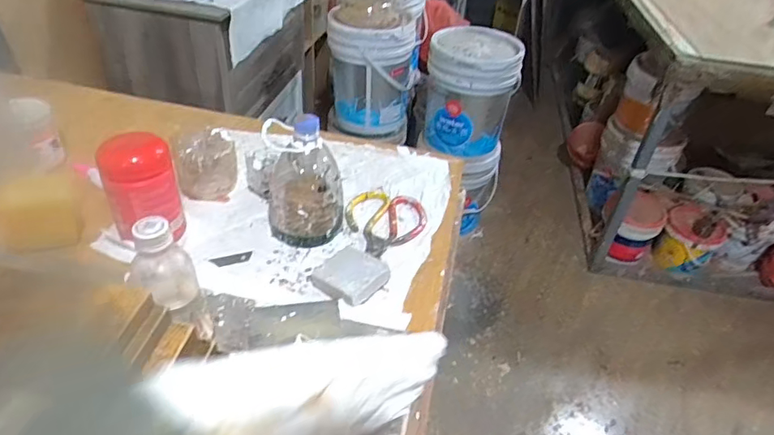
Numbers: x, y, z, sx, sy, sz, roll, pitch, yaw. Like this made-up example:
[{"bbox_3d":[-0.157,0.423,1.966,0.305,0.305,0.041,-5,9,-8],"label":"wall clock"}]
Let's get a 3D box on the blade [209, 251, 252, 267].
[{"bbox_3d":[-0.199,0.054,0.659,0.052,0.004,0.017,-13,54,-30],"label":"blade"}]

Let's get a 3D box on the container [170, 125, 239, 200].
[{"bbox_3d":[-0.261,-0.079,0.743,0.085,0.084,0.069,-10,43,-18],"label":"container"}]

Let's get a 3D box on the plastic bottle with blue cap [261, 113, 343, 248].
[{"bbox_3d":[-0.108,-0.047,0.678,0.103,0.161,0.086,0,41,-7],"label":"plastic bottle with blue cap"}]

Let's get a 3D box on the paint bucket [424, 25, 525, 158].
[{"bbox_3d":[0.284,-0.429,1.769,0.295,0.352,0.283,4,41,-3],"label":"paint bucket"}]

